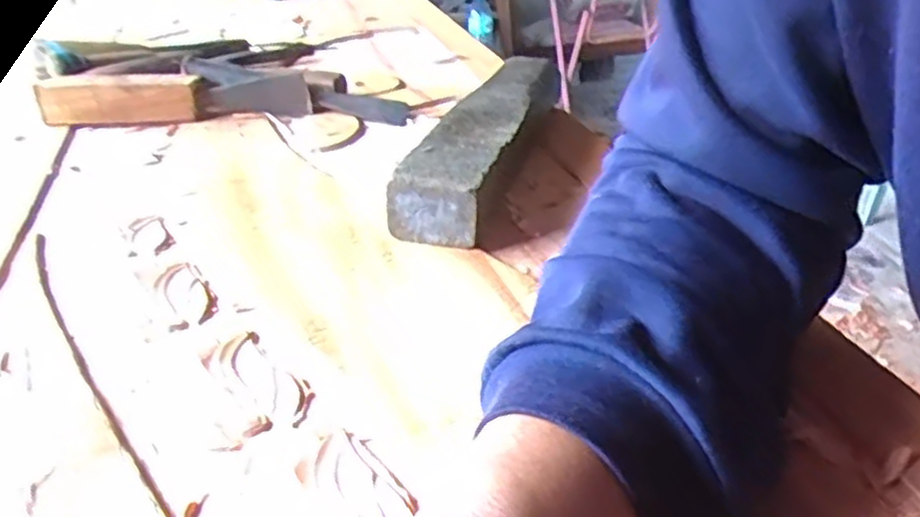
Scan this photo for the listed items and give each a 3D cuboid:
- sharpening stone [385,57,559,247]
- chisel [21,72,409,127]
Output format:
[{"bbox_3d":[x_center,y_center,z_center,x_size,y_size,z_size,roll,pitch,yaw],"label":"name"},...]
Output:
[{"bbox_3d":[0.024,-0.087,0.539,0.051,0.046,0.260,9,31,17],"label":"sharpening stone"},{"bbox_3d":[-0.194,-0.136,0.632,0.297,0.041,0.050,-4,30,-6],"label":"chisel"}]

